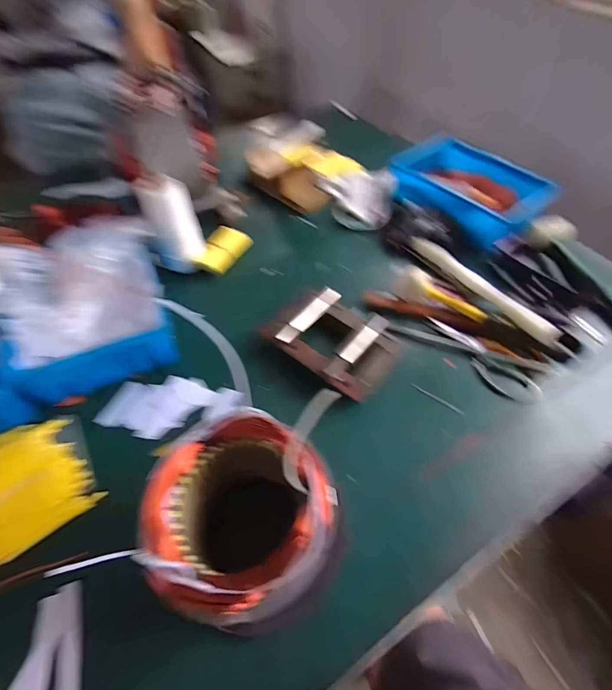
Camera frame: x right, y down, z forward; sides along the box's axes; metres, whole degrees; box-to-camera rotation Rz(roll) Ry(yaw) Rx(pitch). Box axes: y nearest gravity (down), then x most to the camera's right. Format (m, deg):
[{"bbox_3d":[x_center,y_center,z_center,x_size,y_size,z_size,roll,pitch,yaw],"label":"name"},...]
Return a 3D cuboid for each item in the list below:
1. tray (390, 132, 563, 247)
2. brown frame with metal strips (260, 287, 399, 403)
[{"bbox_3d":[0.352,-0.342,0.764,0.193,0.075,0.298,-33,61,-22],"label":"tray"},{"bbox_3d":[0.042,-0.012,0.534,0.200,0.040,0.144,29,59,19],"label":"brown frame with metal strips"}]

